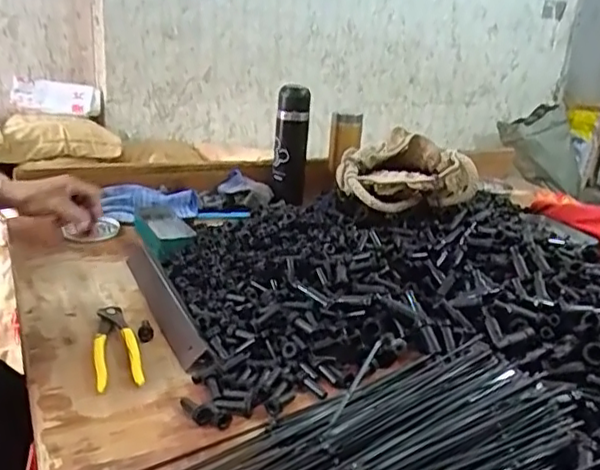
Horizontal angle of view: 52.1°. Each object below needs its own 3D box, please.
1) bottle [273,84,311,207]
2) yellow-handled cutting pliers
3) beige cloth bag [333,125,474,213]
[{"bbox_3d":[-0.019,-0.180,1.203,0.066,0.206,0.070,4,21,-1],"label":"bottle"},{"bbox_3d":[-0.215,0.127,0.716,0.049,0.015,0.160,-3,22,-20],"label":"yellow-handled cutting pliers"},{"bbox_3d":[0.192,-0.112,1.110,0.245,0.116,0.101,6,21,4],"label":"beige cloth bag"}]

